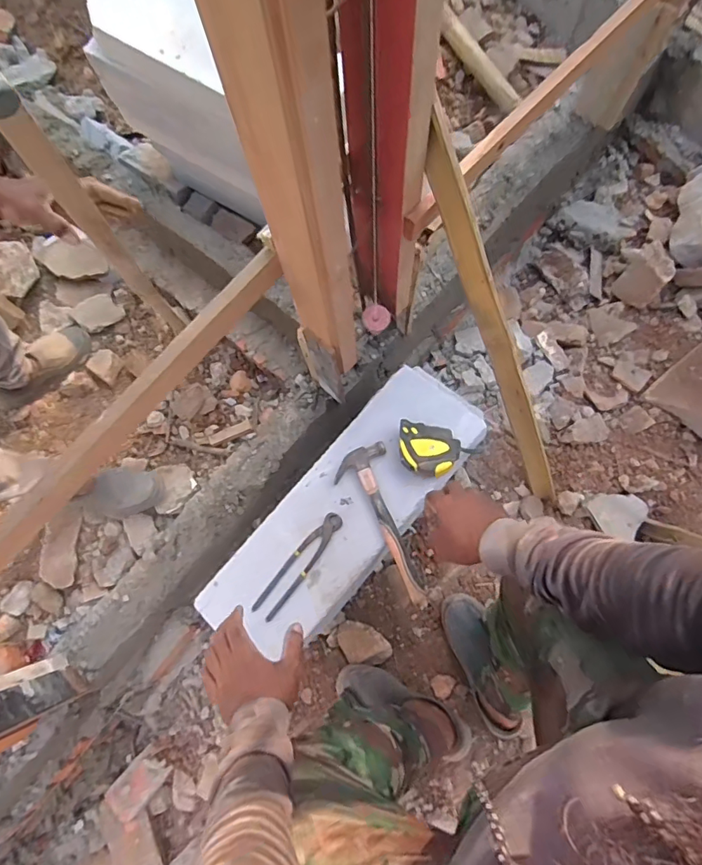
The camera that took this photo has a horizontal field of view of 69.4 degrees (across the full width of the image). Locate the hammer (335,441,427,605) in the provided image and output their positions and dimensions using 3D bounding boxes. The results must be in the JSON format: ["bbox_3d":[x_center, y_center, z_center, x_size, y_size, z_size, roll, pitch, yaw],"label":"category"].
[{"bbox_3d":[0.052,0.160,0.891,0.094,0.029,0.281,-17,75,-3],"label":"hammer"}]

